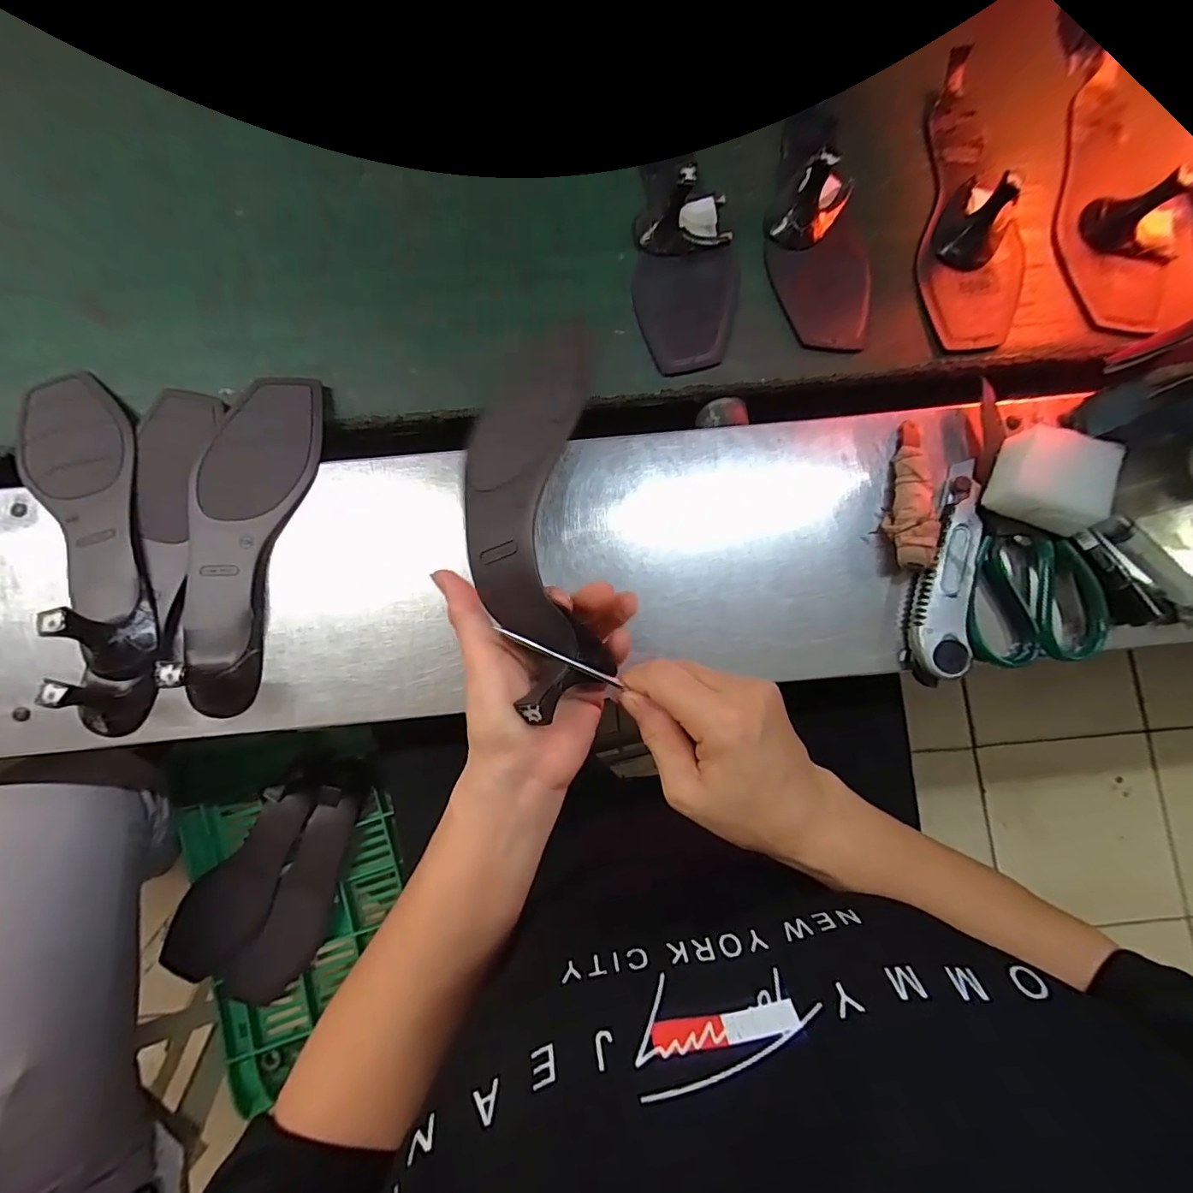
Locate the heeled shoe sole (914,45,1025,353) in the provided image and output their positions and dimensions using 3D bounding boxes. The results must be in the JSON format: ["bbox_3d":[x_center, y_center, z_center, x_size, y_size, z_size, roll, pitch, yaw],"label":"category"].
[{"bbox_3d":[0.323,-0.342,0.418,0.083,0.045,0.274,7,79,1],"label":"heeled shoe sole"}]

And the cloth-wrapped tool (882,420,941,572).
[{"bbox_3d":[0.230,-0.076,0.368,0.029,0.026,0.117,3,83,0],"label":"cloth-wrapped tool"}]

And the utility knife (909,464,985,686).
[{"bbox_3d":[0.258,-0.022,0.367,0.035,0.022,0.169,14,83,1],"label":"utility knife"}]

